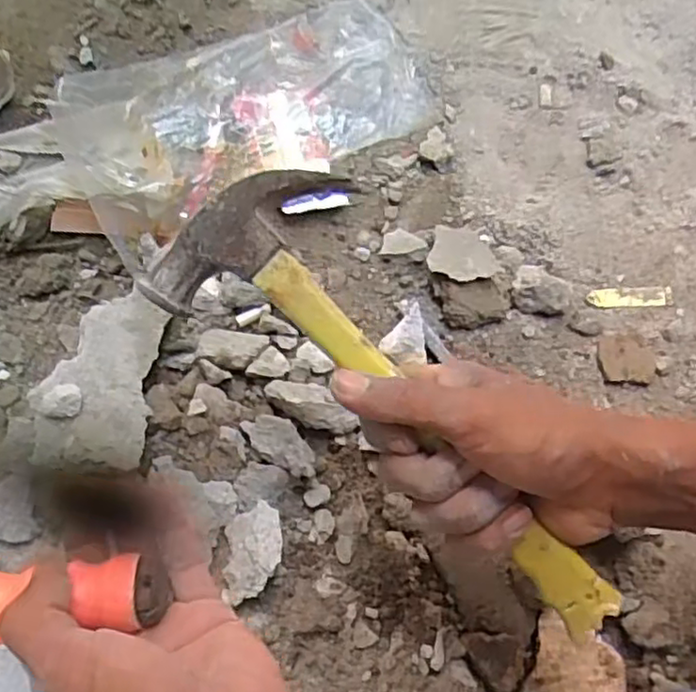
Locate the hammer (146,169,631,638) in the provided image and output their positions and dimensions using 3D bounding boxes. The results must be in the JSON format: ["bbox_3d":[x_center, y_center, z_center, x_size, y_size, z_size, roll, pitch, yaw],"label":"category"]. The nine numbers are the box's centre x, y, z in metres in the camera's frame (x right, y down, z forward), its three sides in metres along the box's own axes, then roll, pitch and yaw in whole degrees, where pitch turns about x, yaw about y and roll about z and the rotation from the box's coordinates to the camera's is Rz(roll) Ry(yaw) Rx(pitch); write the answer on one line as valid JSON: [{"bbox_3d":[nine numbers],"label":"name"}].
[{"bbox_3d":[0.035,0.018,0.331,0.271,0.032,0.091,38,98,5],"label":"hammer"}]

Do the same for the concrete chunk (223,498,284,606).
[{"bbox_3d":[-0.056,0.120,0.395,0.035,0.026,0.053,0,67,-3],"label":"concrete chunk"}]

